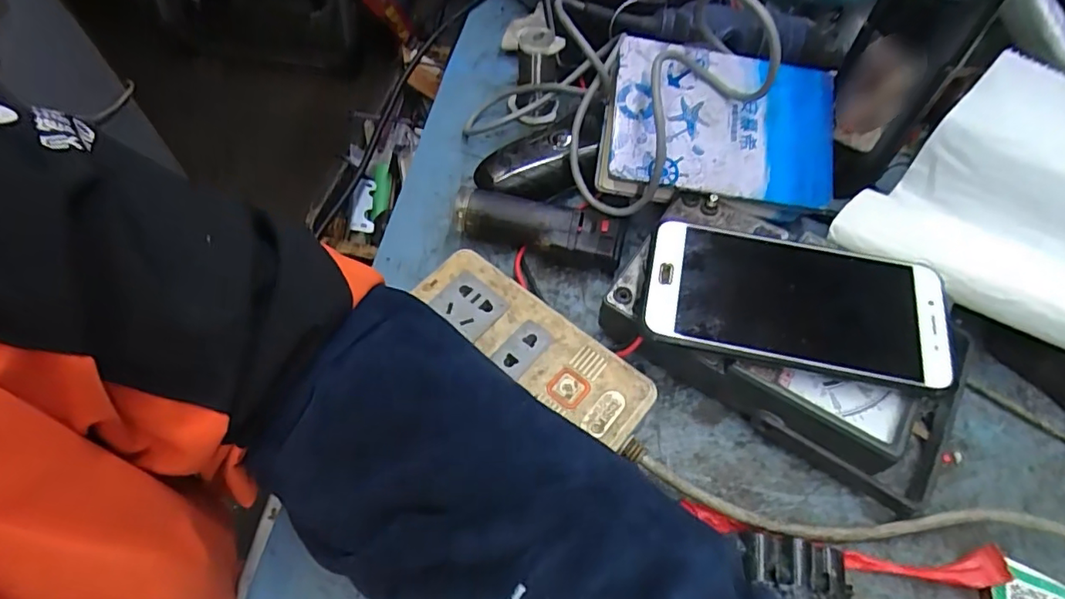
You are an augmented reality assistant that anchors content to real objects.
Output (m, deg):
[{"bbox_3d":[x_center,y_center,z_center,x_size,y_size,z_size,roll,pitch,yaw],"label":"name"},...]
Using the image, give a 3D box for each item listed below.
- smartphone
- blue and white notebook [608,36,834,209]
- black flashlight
[{"bbox_3d":[0.138,-0.001,0.296,0.151,0.010,0.078,9,58,5],"label":"smartphone"},{"bbox_3d":[0.124,-0.111,0.354,0.145,0.012,0.094,6,82,-9],"label":"blue and white notebook"},{"bbox_3d":[0.005,-0.047,0.372,0.106,0.038,0.030,12,58,7],"label":"black flashlight"}]

